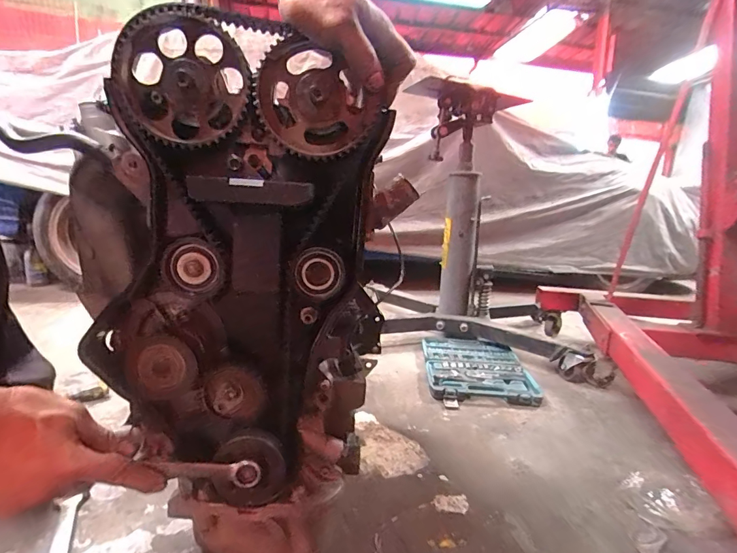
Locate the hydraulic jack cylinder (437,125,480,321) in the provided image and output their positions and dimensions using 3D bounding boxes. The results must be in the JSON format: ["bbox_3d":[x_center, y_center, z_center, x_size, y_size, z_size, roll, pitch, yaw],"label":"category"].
[{"bbox_3d":[0.317,-0.161,1.433,0.129,0.591,0.104,6,11,12],"label":"hydraulic jack cylinder"}]

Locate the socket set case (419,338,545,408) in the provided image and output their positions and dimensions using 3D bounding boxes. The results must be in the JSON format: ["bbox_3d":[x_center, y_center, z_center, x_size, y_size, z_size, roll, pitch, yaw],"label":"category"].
[{"bbox_3d":[0.306,0.265,1.194,0.284,0.040,0.409,4,11,1],"label":"socket set case"}]

